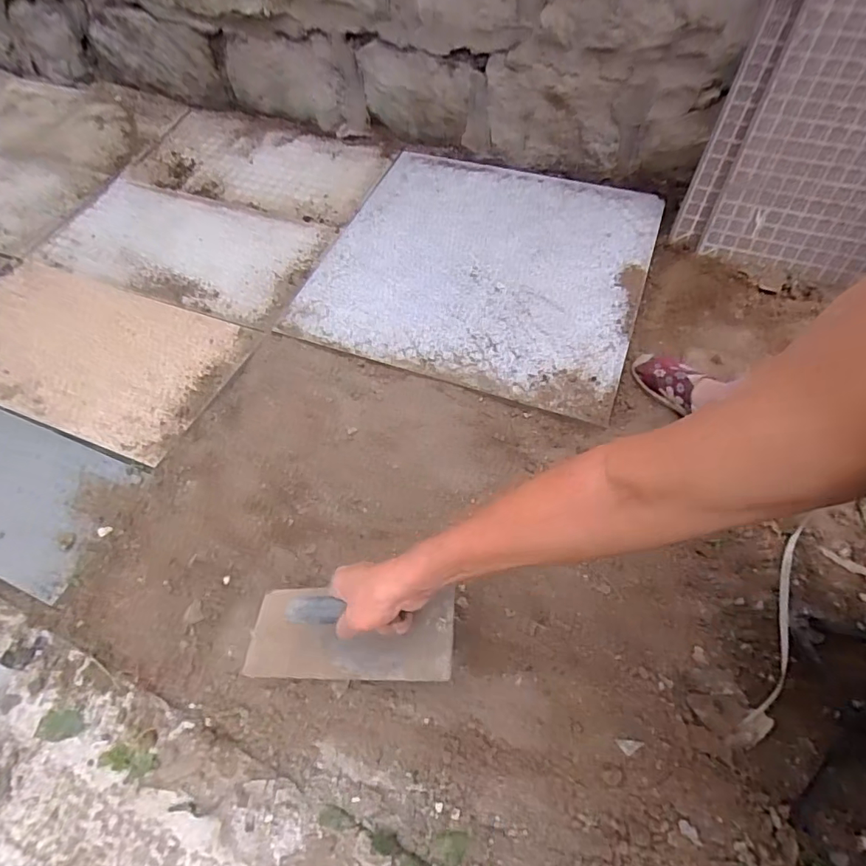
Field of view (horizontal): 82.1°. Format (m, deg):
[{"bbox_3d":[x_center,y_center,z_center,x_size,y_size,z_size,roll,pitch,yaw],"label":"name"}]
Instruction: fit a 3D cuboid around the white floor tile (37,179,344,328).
[{"bbox_3d":[-0.522,-0.399,1.043,0.583,0.014,0.306,18,60,14],"label":"white floor tile"}]

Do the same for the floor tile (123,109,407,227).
[{"bbox_3d":[-0.416,-0.653,1.191,0.603,0.022,0.322,19,60,14],"label":"floor tile"}]

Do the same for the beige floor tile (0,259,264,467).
[{"bbox_3d":[-0.642,-0.161,0.896,0.612,0.012,0.304,18,60,14],"label":"beige floor tile"}]

